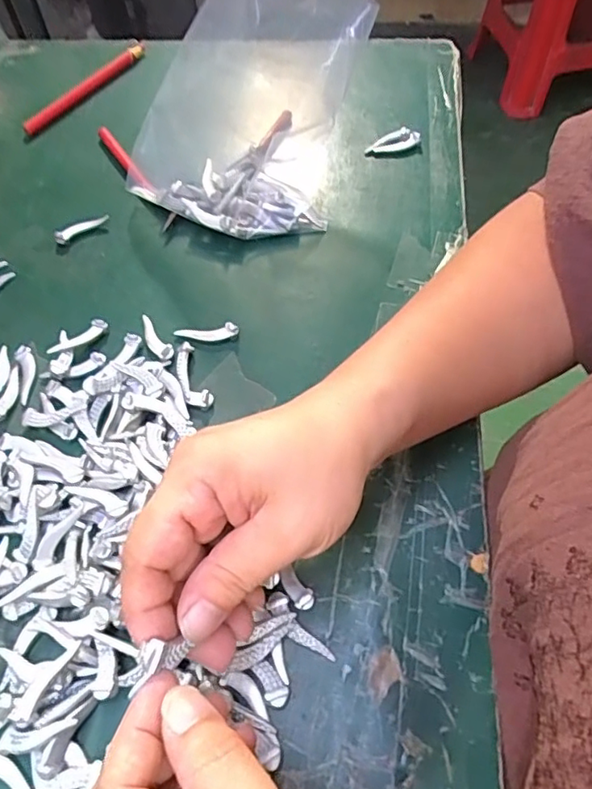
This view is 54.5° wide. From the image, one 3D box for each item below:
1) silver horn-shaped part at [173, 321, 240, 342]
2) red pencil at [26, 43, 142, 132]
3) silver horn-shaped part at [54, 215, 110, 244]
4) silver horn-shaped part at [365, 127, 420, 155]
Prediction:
[{"bbox_3d":[-0.055,-0.038,0.352,0.039,0.007,0.009,-2,59,3],"label":"silver horn-shaped part"},{"bbox_3d":[-0.180,-0.266,0.495,0.012,0.011,0.138,34,67,22],"label":"red pencil"},{"bbox_3d":[-0.152,-0.119,0.409,0.040,0.007,0.010,-28,61,-12],"label":"silver horn-shaped part"},{"bbox_3d":[0.075,-0.196,0.443,0.042,0.010,0.015,-11,59,-2],"label":"silver horn-shaped part"}]

